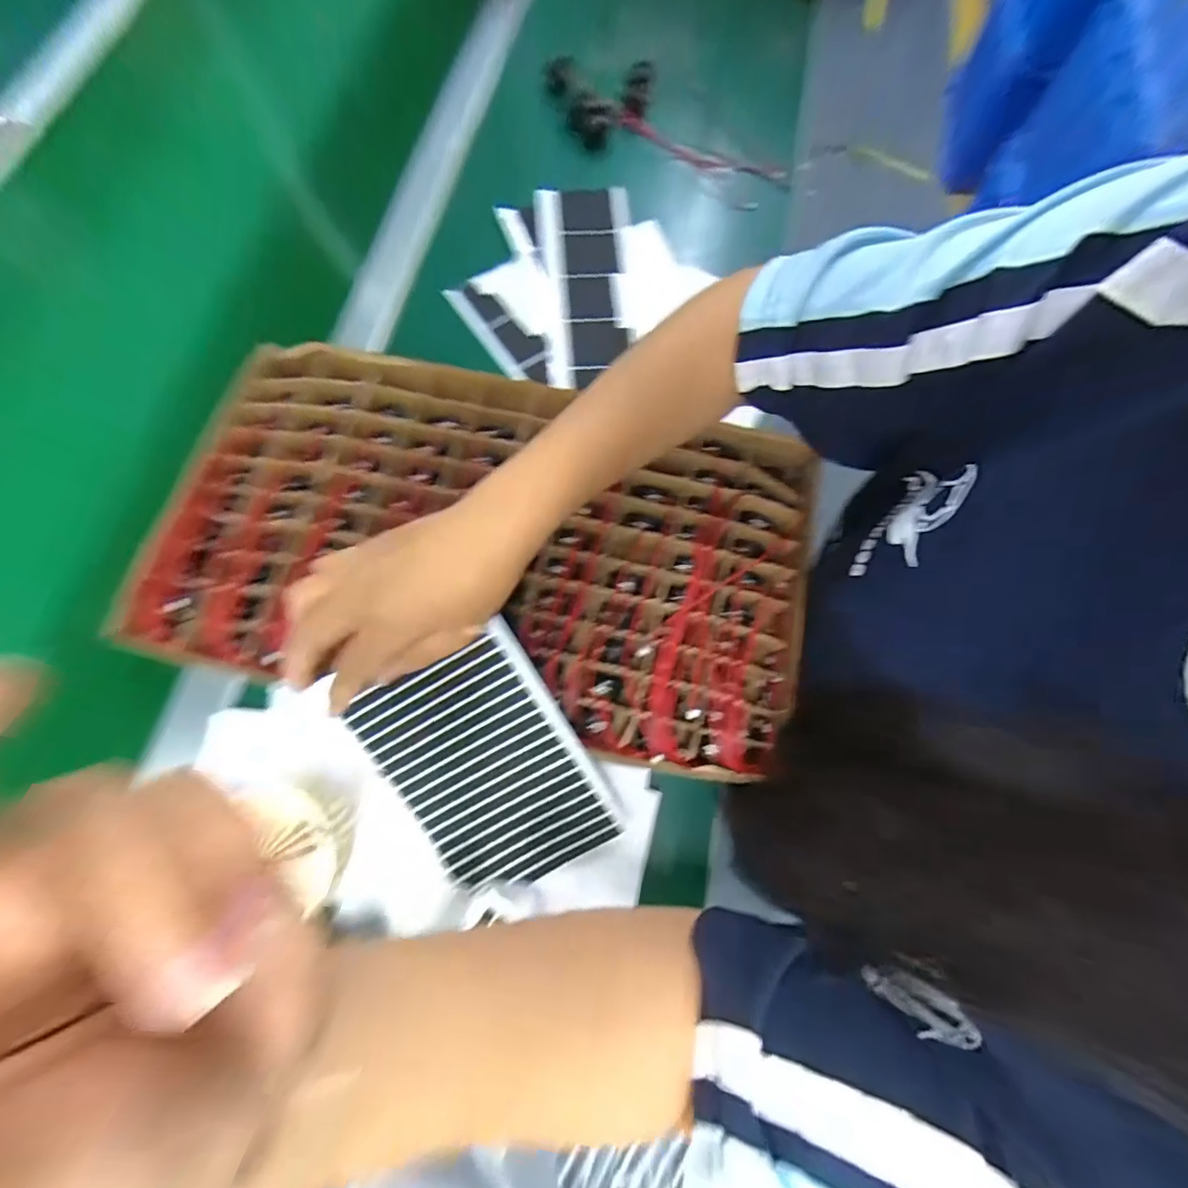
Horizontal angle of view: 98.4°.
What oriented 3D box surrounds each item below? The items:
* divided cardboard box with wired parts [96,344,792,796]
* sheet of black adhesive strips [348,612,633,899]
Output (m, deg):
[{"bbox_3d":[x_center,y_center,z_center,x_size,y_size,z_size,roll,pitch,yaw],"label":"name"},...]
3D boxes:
[{"bbox_3d":[-0.070,-0.043,0.362,0.434,0.056,0.260,16,72,2],"label":"divided cardboard box with wired parts"},{"bbox_3d":[-0.066,0.109,0.320,0.113,0.010,0.151,-29,98,7],"label":"sheet of black adhesive strips"}]

